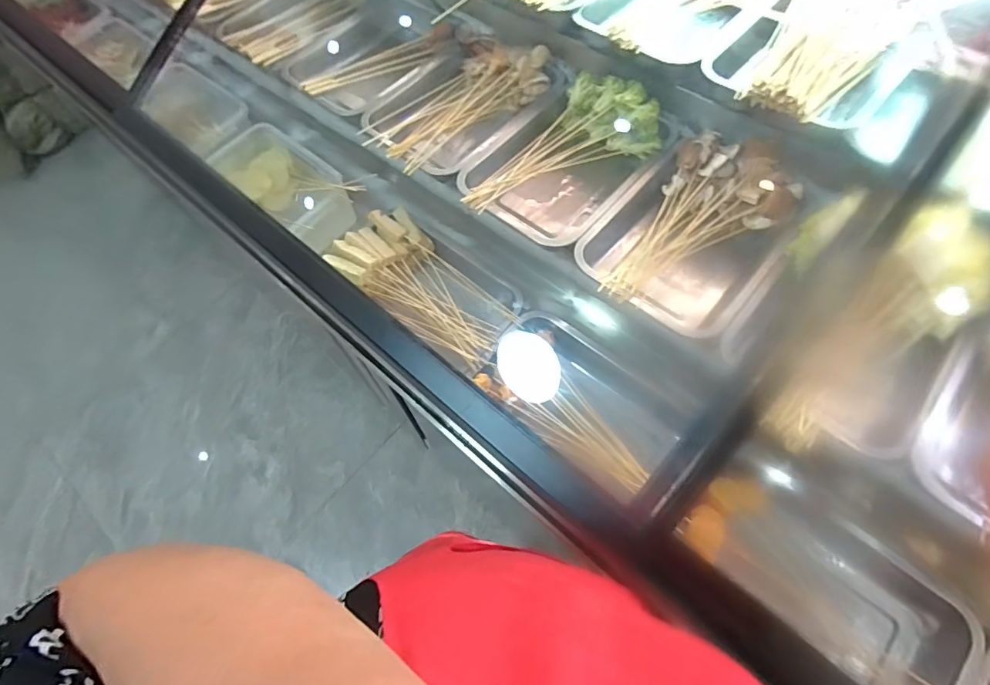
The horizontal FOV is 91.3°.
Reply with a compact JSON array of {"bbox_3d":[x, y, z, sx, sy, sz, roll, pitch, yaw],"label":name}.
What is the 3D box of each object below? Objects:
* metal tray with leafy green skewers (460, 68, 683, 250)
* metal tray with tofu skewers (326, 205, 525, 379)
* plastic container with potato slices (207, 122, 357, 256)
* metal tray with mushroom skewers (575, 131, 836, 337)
[{"bbox_3d":[0.102,-0.262,0.736,0.227,0.149,0.293,33,69,18],"label":"metal tray with leafy green skewers"},{"bbox_3d":[-0.115,-0.095,0.760,0.337,0.069,0.160,35,70,19],"label":"metal tray with tofu skewers"},{"bbox_3d":[-0.363,-0.273,0.859,0.270,0.083,0.137,36,70,20],"label":"plastic container with potato slices"},{"bbox_3d":[0.262,-0.145,0.665,0.208,0.121,0.296,38,71,20],"label":"metal tray with mushroom skewers"}]

